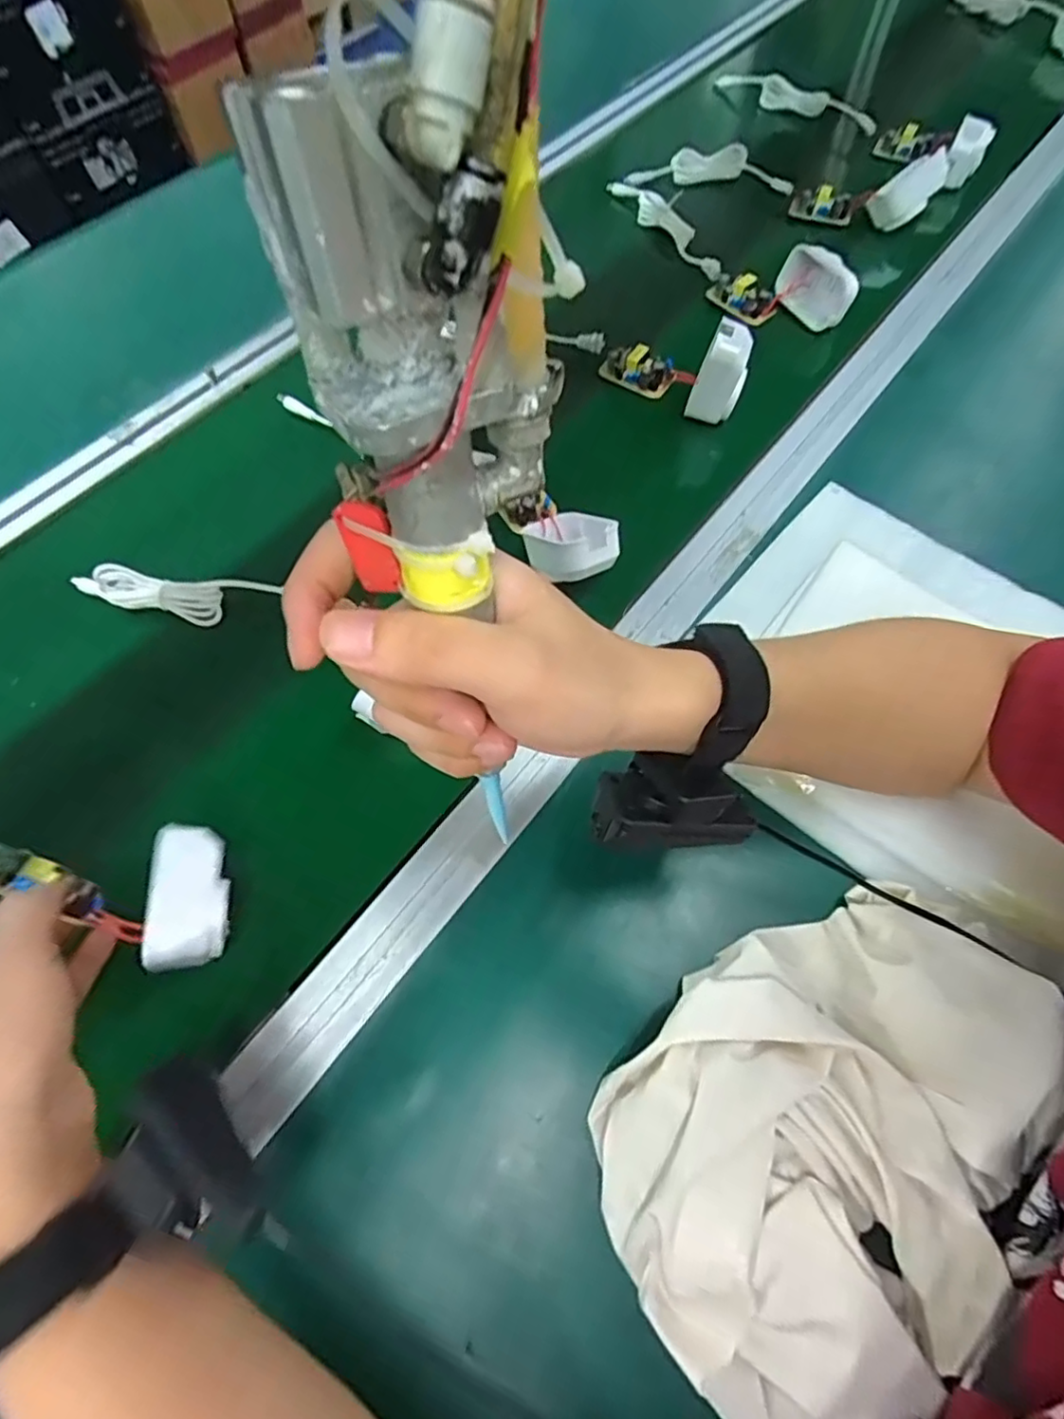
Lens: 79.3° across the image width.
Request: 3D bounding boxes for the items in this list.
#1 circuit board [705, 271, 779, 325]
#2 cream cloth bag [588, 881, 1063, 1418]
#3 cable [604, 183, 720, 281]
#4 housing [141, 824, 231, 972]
[{"bbox_3d":[0.191,-0.378,0.586,0.022,0.029,0.065,-42,67,-12],"label":"circuit board"},{"bbox_3d":[0.134,0.183,0.285,0.161,0.053,0.238,36,74,21],"label":"cream cloth bag"},{"bbox_3d":[0.139,-0.496,0.650,0.029,0.025,0.210,-23,65,-4],"label":"cable"},{"bbox_3d":[-0.178,0.096,0.331,0.037,0.024,0.069,12,50,-36],"label":"housing"}]

